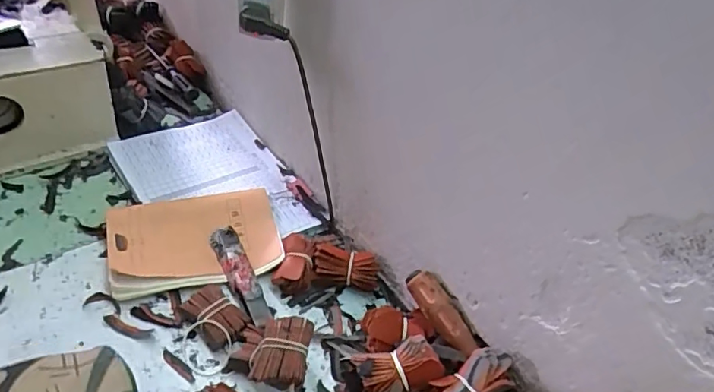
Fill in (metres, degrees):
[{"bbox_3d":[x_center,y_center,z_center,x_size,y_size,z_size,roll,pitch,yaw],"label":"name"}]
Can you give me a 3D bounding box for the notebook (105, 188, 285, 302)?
[{"bbox_3d":[-0.203,0.052,0.677,0.200,0.025,0.138,-8,45,-19],"label":"notebook"}]

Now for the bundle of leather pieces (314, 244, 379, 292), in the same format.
[{"bbox_3d":[-0.013,0.087,0.657,0.077,0.029,0.045,4,42,-6],"label":"bundle of leather pieces"}]

